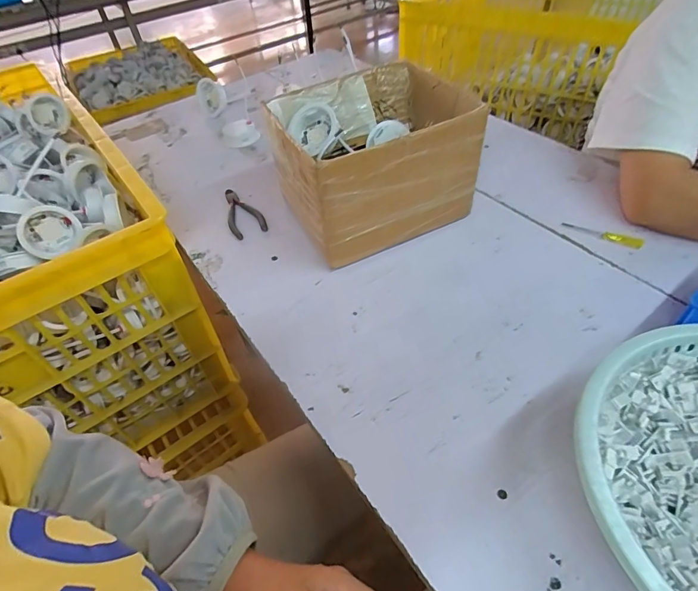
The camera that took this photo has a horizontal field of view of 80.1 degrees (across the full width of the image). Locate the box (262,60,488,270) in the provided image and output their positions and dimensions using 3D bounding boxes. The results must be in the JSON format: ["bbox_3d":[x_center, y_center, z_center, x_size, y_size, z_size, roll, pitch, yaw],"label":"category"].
[{"bbox_3d":[0.029,-0.181,0.560,0.231,0.151,0.195,-22,50,-15],"label":"box"}]

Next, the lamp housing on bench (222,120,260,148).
[{"bbox_3d":[-0.206,-0.308,0.791,0.066,0.029,0.057,-18,49,-11],"label":"lamp housing on bench"}]

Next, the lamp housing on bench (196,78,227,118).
[{"bbox_3d":[-0.285,-0.410,0.864,0.060,0.051,0.060,-19,49,-12],"label":"lamp housing on bench"}]

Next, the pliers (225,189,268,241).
[{"bbox_3d":[-0.165,-0.130,0.639,0.051,0.007,0.124,-20,50,-12],"label":"pliers"}]

